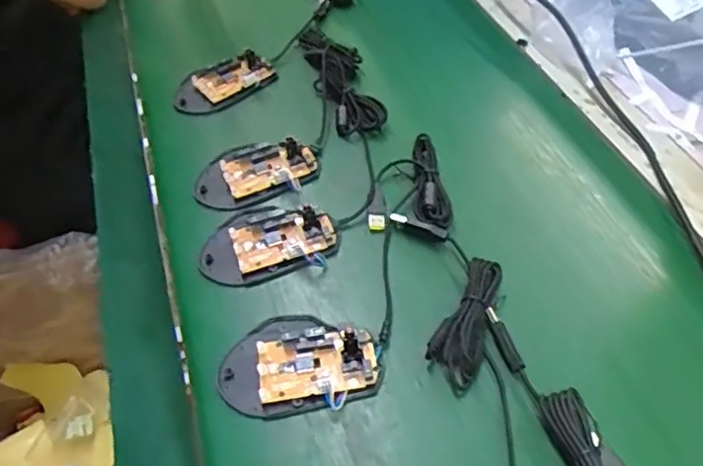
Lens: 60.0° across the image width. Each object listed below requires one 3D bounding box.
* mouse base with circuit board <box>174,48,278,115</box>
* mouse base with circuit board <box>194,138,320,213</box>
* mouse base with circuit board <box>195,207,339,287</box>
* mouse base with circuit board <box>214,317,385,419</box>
[{"bbox_3d":[-0.134,-0.155,0.632,0.100,0.024,0.057,-34,55,-20],"label":"mouse base with circuit board"},{"bbox_3d":[-0.085,-0.053,0.543,0.108,0.027,0.067,-16,50,-10],"label":"mouse base with circuit board"},{"bbox_3d":[-0.068,0.004,0.493,0.108,0.021,0.071,-20,51,-10],"label":"mouse base with circuit board"},{"bbox_3d":[-0.036,0.085,0.419,0.110,0.022,0.076,-10,50,-1],"label":"mouse base with circuit board"}]

